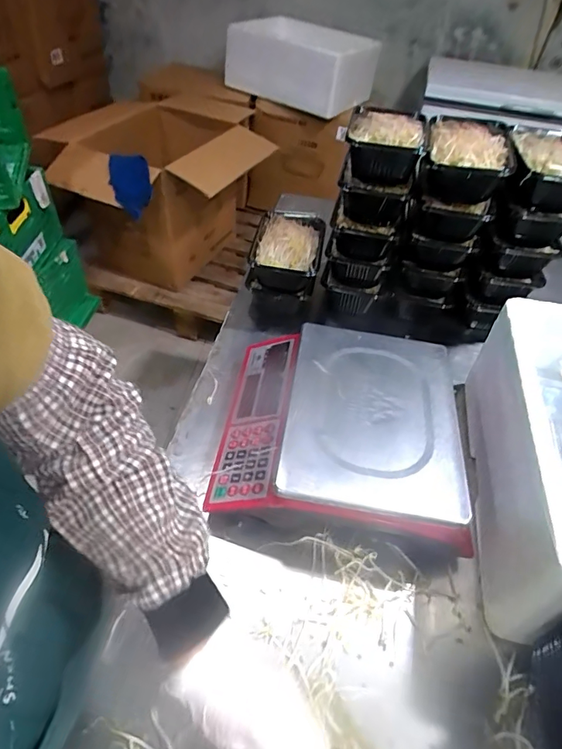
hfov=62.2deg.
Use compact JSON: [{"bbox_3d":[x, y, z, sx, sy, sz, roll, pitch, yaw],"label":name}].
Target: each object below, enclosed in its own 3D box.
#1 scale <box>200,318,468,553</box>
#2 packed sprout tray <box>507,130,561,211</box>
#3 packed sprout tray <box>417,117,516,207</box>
[{"bbox_3d":[0.080,0.074,0.632,0.310,0.109,0.307,8,46,2],"label":"scale"},{"bbox_3d":[0.408,-0.308,0.715,0.131,0.065,0.202,17,48,9],"label":"packed sprout tray"},{"bbox_3d":[0.275,-0.319,0.713,0.121,0.079,0.177,15,47,8],"label":"packed sprout tray"}]

